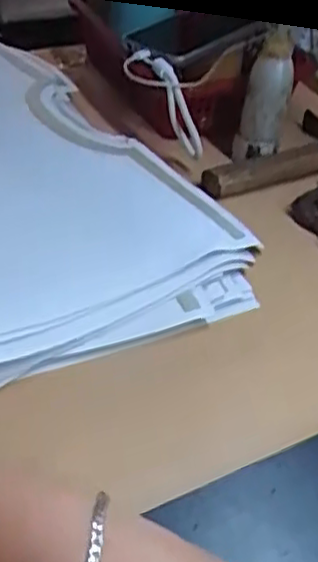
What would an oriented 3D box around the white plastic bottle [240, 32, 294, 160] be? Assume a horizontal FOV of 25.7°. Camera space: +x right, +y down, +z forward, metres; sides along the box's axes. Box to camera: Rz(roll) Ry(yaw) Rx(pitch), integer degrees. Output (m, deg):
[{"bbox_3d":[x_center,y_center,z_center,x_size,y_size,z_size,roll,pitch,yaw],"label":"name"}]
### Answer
[{"bbox_3d":[0.101,-0.171,0.651,0.042,0.105,0.034,10,40,4],"label":"white plastic bottle"}]

